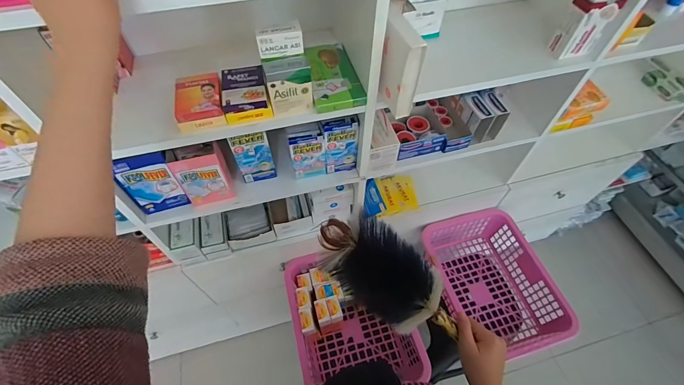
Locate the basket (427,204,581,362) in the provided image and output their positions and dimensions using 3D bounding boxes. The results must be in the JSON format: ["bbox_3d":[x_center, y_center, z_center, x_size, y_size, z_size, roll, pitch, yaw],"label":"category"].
[{"bbox_3d":[0.448,0.277,1.027,0.291,0.150,0.409,-14,57,-11],"label":"basket"}]

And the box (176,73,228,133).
[{"bbox_3d":[-0.238,-0.151,0.563,0.072,0.046,0.090,-12,57,-9],"label":"box"}]

